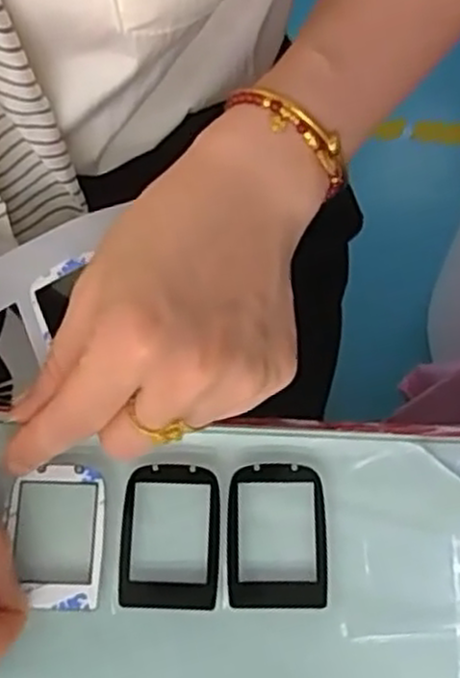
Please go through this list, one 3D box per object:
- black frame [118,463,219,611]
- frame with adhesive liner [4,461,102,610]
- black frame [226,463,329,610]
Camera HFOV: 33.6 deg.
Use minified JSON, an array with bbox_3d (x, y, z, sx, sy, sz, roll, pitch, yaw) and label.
[{"bbox_3d":[-0.022,0.072,0.279,0.036,0.004,0.051,1,75,2],"label":"black frame"},{"bbox_3d":[-0.065,0.073,0.281,0.036,0.004,0.052,0,76,-1],"label":"frame with adhesive liner"},{"bbox_3d":[0.017,0.072,0.280,0.036,0.004,0.051,-2,75,1],"label":"black frame"}]

